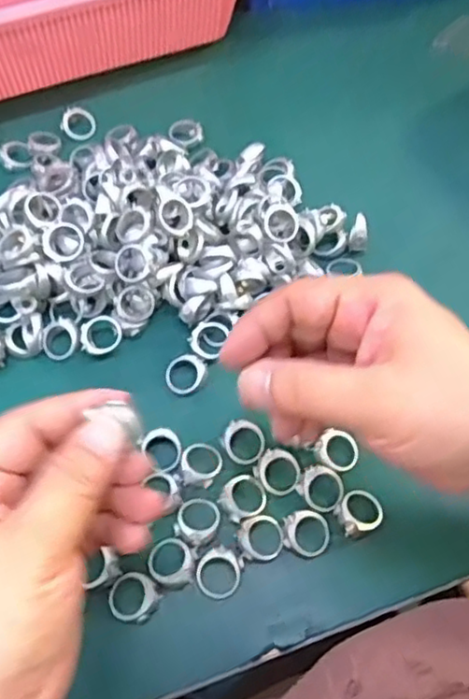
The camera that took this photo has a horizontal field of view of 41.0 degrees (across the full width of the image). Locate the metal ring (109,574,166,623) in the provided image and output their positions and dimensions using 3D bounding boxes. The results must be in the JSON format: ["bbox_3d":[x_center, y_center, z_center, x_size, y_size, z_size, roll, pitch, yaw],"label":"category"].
[{"bbox_3d":[-0.047,0.115,0.291,0.023,0.004,0.021,0,64,-1],"label":"metal ring"}]

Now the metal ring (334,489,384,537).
[{"bbox_3d":[0.062,0.080,0.312,0.023,0.009,0.020,-24,67,-13],"label":"metal ring"}]

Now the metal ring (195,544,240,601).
[{"bbox_3d":[-0.007,0.105,0.295,0.021,0.005,0.022,0,64,-1],"label":"metal ring"}]

